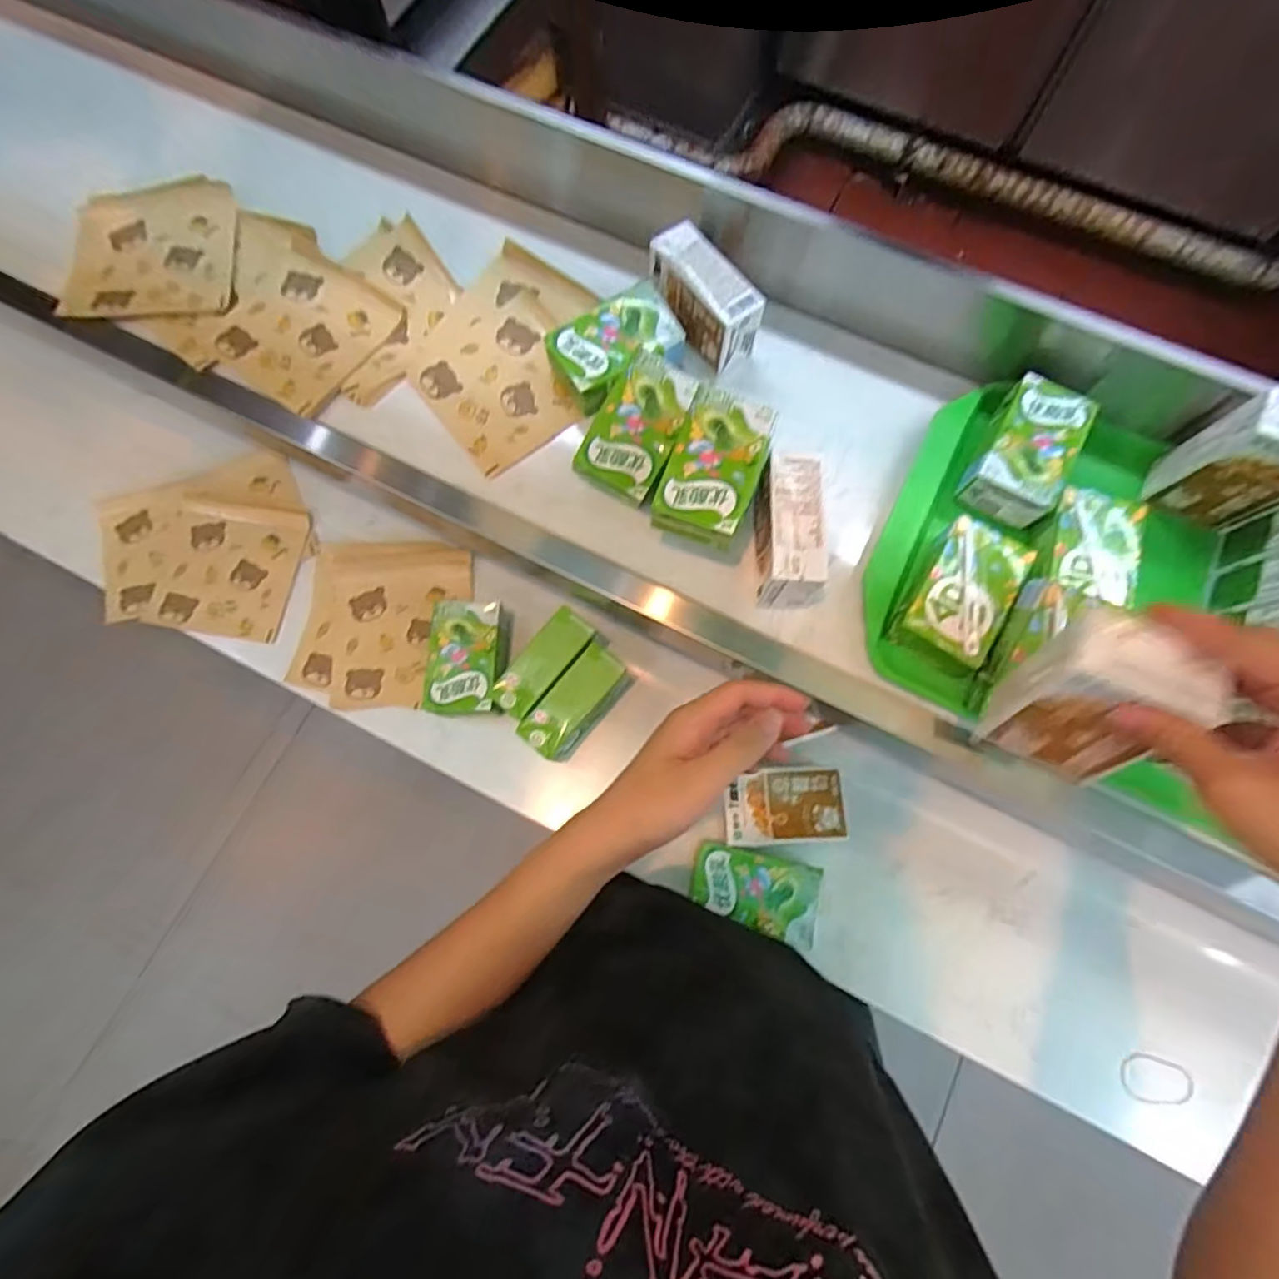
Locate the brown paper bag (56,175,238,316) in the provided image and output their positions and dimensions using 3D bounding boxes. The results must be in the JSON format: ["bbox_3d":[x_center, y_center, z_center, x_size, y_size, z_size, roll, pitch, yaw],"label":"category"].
[{"bbox_3d":[-0.494,-0.394,0.625,0.172,0.016,0.171,-3,76,0],"label":"brown paper bag"}]

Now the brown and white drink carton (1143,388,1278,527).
[{"bbox_3d":[0.461,-0.137,0.469,0.069,0.100,0.046,21,77,6],"label":"brown and white drink carton"}]

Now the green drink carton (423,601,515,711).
[{"bbox_3d":[-0.164,0.016,0.601,0.069,0.043,0.109,4,76,2],"label":"green drink carton"}]

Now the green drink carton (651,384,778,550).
[{"bbox_3d":[0.057,-0.127,0.465,0.064,0.038,0.110,21,77,6],"label":"green drink carton"}]

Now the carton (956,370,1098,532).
[{"bbox_3d":[0.320,-0.155,0.511,0.066,0.041,0.106,29,78,8],"label":"carton"}]

